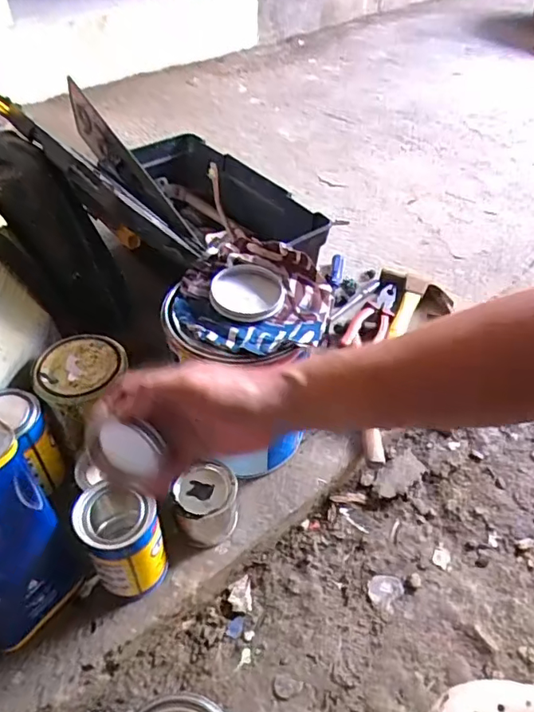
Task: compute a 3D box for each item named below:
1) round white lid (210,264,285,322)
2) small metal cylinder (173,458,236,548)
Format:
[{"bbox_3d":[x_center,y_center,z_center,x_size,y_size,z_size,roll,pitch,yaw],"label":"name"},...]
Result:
[{"bbox_3d":[-0.022,-0.068,0.591,0.075,0.022,0.085,10,46,9],"label":"round white lid"},{"bbox_3d":[-0.067,0.169,0.607,0.067,0.084,0.063,0,45,0],"label":"small metal cylinder"}]

